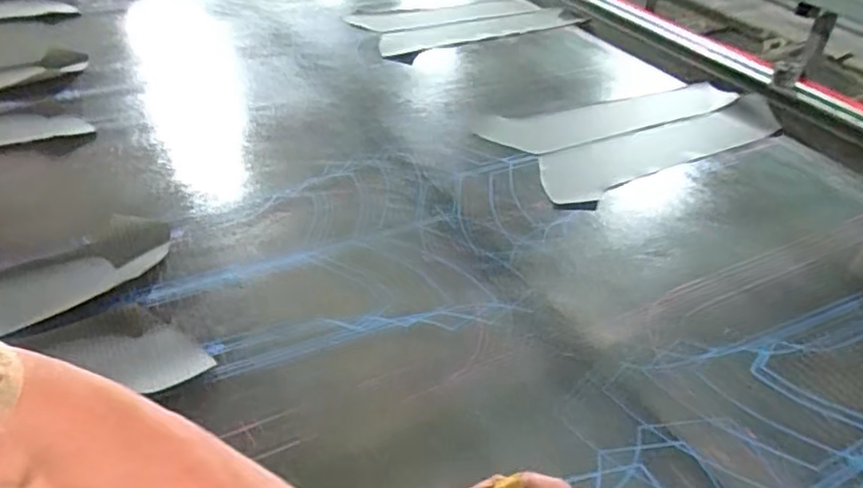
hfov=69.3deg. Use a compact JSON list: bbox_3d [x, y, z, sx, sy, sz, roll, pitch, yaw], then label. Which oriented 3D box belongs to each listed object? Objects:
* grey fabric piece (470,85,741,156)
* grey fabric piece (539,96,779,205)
[{"bbox_3d":[0.257,-0.182,0.886,0.378,0.017,0.105,-9,41,-13],"label":"grey fabric piece"},{"bbox_3d":[0.306,-0.139,0.830,0.388,0.019,0.105,-18,44,-23],"label":"grey fabric piece"}]

